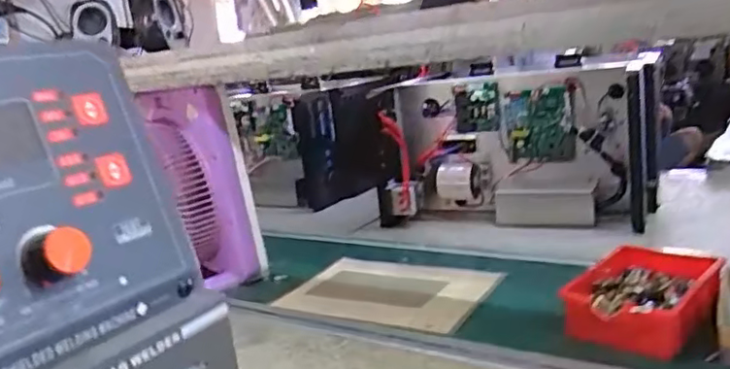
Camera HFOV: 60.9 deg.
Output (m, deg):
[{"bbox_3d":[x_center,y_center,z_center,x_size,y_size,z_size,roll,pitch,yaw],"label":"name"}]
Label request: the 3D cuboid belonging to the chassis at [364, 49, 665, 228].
[{"bbox_3d":[0.303,-0.079,1.291,0.551,0.286,0.226,-2,13,22],"label":"chassis"}]

